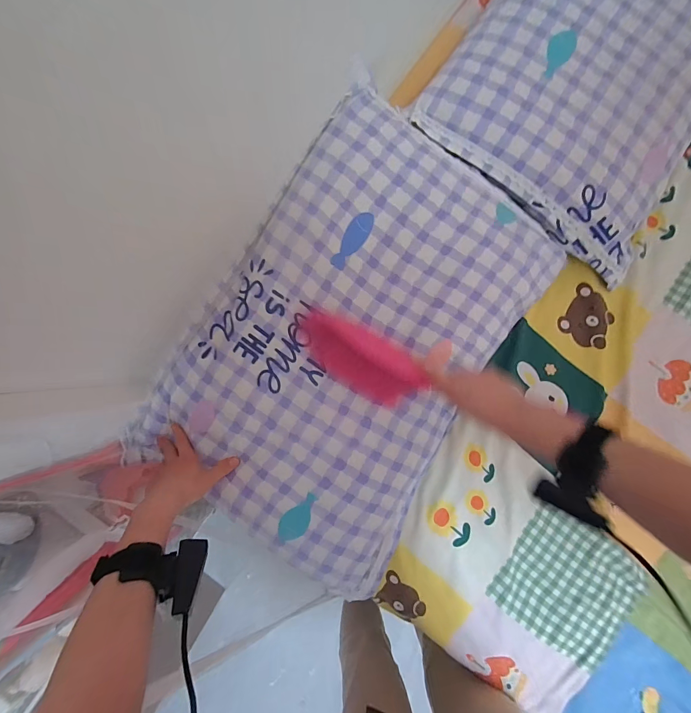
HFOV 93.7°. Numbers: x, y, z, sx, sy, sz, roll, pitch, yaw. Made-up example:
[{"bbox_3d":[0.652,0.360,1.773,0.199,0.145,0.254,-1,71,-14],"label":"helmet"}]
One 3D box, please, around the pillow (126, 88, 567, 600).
[{"bbox_3d":[0.011,-0.014,0.502,0.428,0.076,0.648,32,91,3],"label":"pillow"}]

